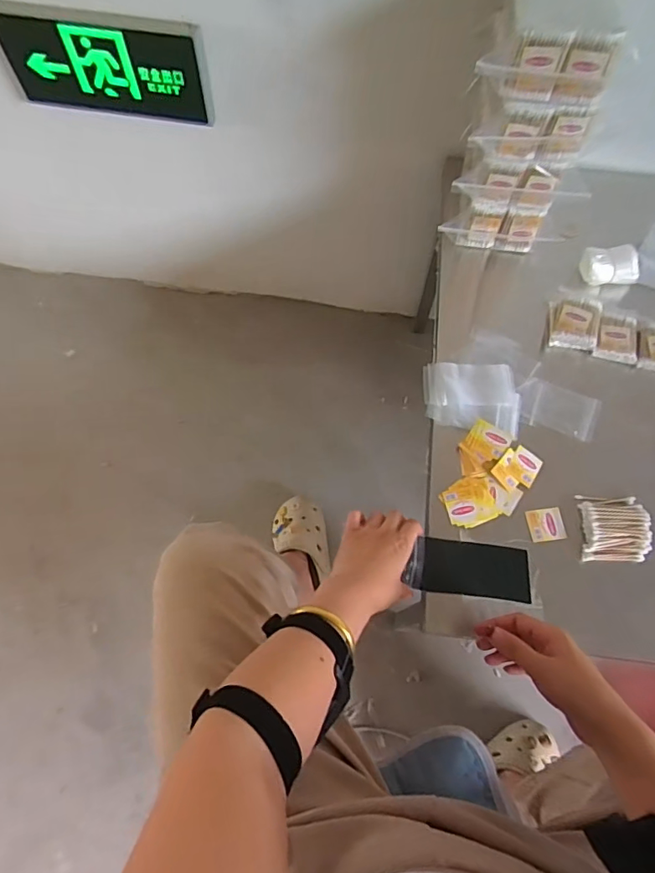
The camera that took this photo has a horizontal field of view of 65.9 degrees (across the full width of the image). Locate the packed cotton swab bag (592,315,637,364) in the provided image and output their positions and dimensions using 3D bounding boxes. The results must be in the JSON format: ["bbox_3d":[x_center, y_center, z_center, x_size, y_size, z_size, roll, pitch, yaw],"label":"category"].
[{"bbox_3d":[0.413,-0.144,0.722,0.061,0.016,0.081,18,67,7],"label":"packed cotton swab bag"}]

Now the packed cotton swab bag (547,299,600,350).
[{"bbox_3d":[0.354,-0.160,0.723,0.063,0.029,0.078,12,66,4],"label":"packed cotton swab bag"}]

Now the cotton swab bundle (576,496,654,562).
[{"bbox_3d":[0.351,0.112,0.618,0.073,0.028,0.077,3,66,0],"label":"cotton swab bundle"}]

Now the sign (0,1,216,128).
[{"bbox_3d":[-0.359,-0.595,0.824,0.339,0.157,0.034,8,66,3],"label":"sign"}]

